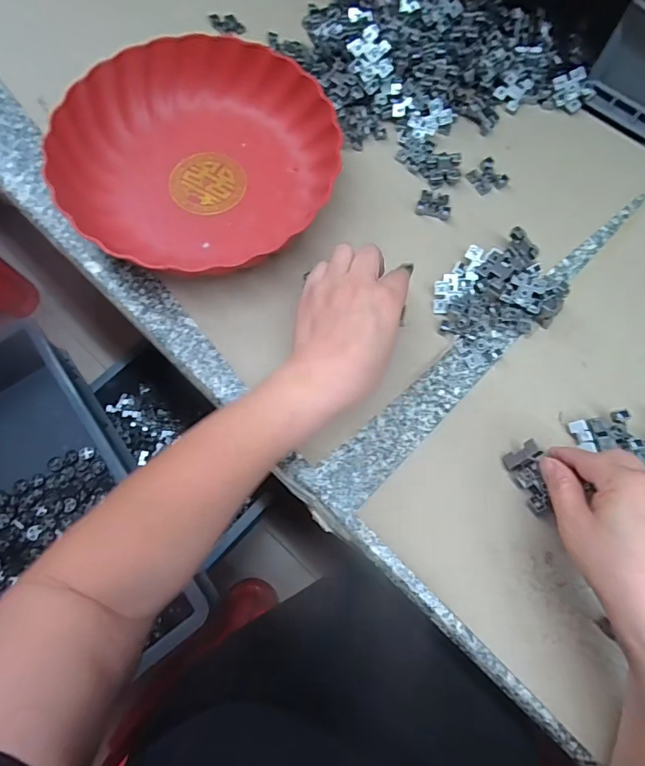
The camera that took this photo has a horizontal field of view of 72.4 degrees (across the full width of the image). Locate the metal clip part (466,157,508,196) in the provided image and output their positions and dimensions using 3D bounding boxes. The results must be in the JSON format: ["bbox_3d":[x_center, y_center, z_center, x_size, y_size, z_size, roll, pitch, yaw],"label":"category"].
[{"bbox_3d":[0.163,-0.205,0.436,0.033,0.004,0.033,-31,76,-11],"label":"metal clip part"}]

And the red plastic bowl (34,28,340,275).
[{"bbox_3d":[-0.115,-0.206,0.403,0.231,0.051,0.230,37,75,10],"label":"red plastic bowl"}]

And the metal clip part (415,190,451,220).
[{"bbox_3d":[0.108,-0.173,0.424,0.032,0.006,0.028,13,72,3],"label":"metal clip part"}]

